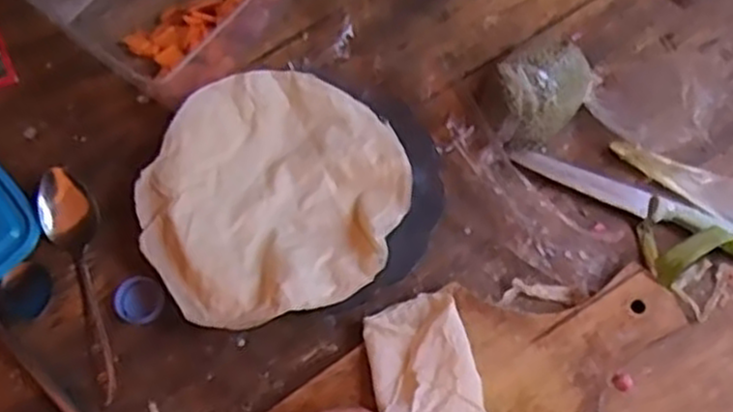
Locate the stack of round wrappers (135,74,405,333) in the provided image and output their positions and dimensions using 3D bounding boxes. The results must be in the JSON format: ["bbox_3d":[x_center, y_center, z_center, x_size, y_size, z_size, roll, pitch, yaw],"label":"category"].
[{"bbox_3d":[-0.066,-0.004,0.541,0.177,0.043,0.189,21,73,9],"label":"stack of round wrappers"}]

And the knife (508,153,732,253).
[{"bbox_3d":[0.208,0.000,0.543,0.209,0.015,0.022,25,73,10],"label":"knife"}]

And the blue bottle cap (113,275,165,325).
[{"bbox_3d":[-0.160,0.066,0.540,0.034,0.008,0.032,-1,71,2],"label":"blue bottle cap"}]

